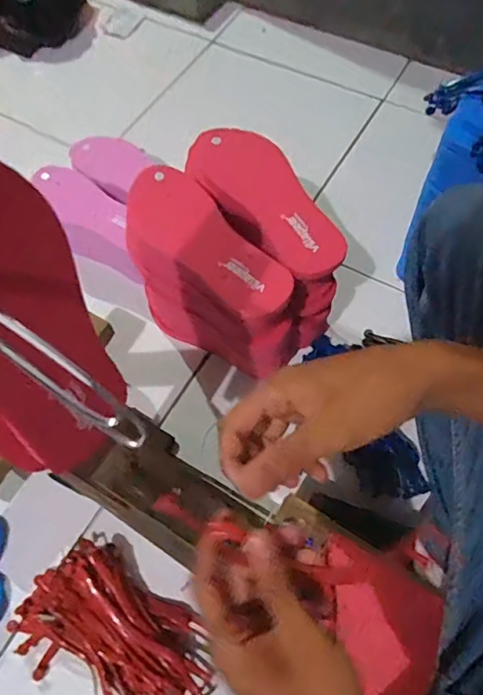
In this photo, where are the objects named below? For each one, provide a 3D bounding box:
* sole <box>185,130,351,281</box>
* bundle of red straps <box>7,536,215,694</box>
[{"bbox_3d":[0.033,-0.182,0.609,0.099,0.013,0.239,-37,69,-16],"label":"sole"},{"bbox_3d":[-0.148,0.330,0.584,0.222,0.043,0.146,32,68,16],"label":"bundle of red straps"}]

